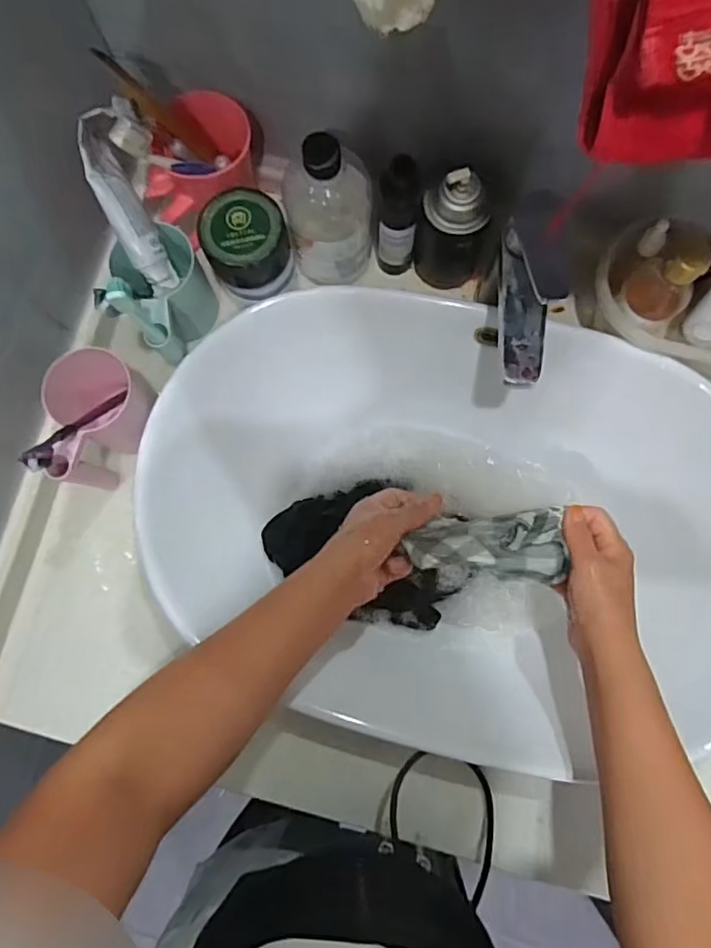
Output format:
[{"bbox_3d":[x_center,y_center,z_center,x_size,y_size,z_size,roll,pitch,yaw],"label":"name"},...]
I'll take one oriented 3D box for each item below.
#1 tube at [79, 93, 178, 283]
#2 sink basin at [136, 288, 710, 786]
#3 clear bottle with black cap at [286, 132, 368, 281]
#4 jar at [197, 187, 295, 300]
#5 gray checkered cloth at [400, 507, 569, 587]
[{"bbox_3d":[-0.186,-0.228,0.484,0.053,0.037,0.141,-7,123,1],"label":"tube"},{"bbox_3d":[0.095,0.048,0.558,0.554,0.122,0.389,7,81,4],"label":"sink basin"},{"bbox_3d":[-0.024,-0.234,0.520,0.076,0.136,0.066,-3,81,2],"label":"clear bottle with black cap"},{"bbox_3d":[-0.097,-0.210,0.527,0.074,0.064,0.069,0,81,2],"label":"jar"},{"bbox_3d":[0.111,0.060,0.490,0.130,0.036,0.059,2,81,0],"label":"gray checkered cloth"}]

